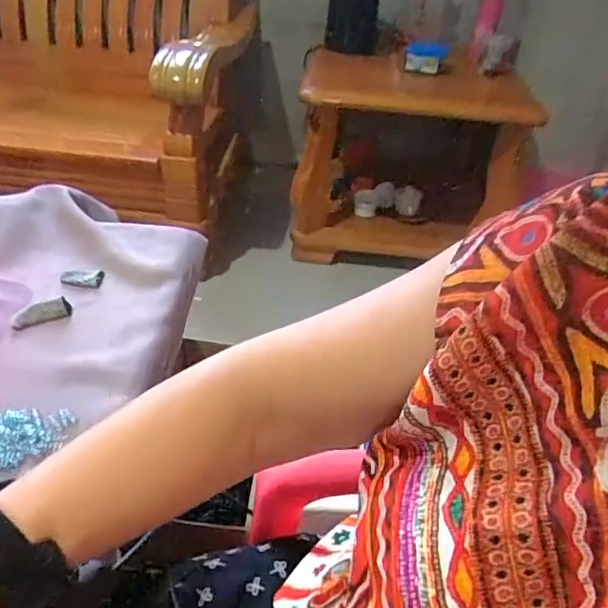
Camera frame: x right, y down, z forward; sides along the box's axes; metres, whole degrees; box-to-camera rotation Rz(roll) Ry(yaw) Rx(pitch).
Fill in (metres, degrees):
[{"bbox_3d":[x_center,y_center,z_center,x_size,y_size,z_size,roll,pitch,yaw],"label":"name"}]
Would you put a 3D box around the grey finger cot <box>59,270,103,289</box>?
[{"bbox_3d":[-0.257,-0.030,0.648,0.045,0.008,0.025,2,37,-5],"label":"grey finger cot"}]

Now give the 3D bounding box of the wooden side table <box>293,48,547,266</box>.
[{"bbox_3d":[0.298,-0.423,1.665,0.634,0.535,0.359,3,37,-3],"label":"wooden side table"}]

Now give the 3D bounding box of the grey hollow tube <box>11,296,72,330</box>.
[{"bbox_3d":[-0.273,0.008,0.582,0.059,0.019,0.022,-22,45,-31],"label":"grey hollow tube"}]

